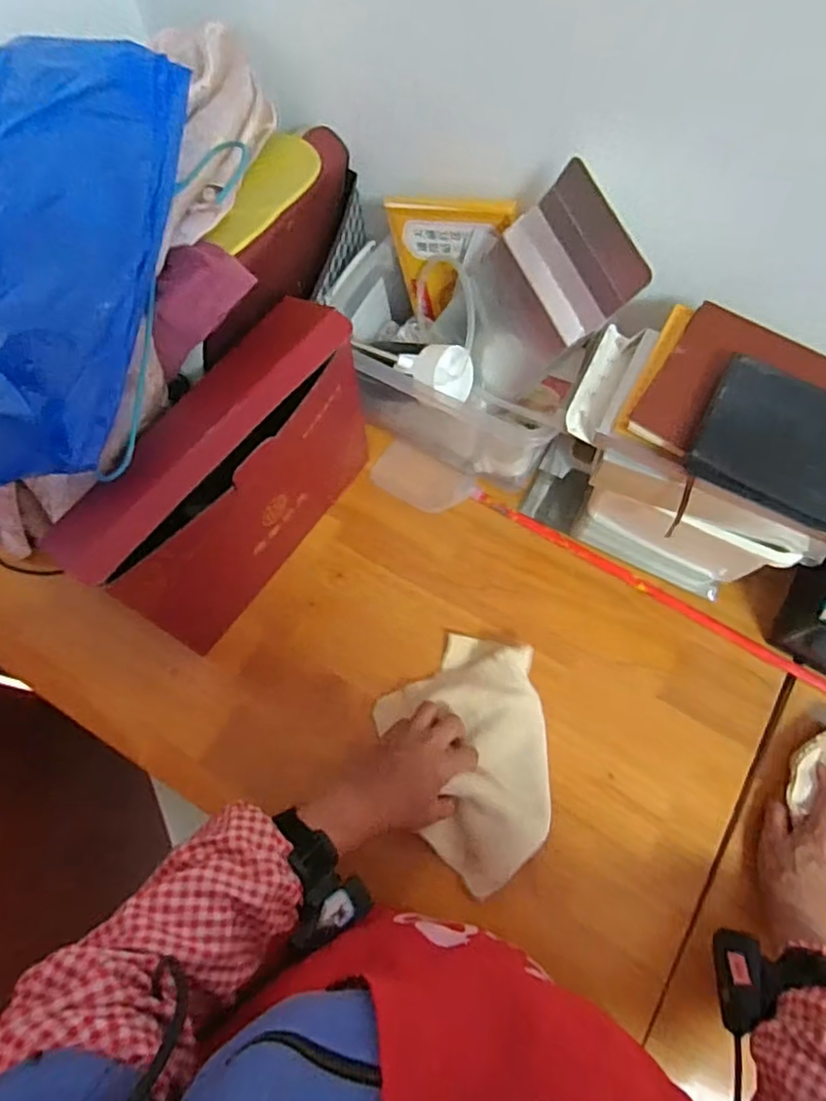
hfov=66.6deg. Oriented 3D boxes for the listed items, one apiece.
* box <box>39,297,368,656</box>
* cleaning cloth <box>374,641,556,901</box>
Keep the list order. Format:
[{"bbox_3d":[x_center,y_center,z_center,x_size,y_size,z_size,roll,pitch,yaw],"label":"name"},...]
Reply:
[{"bbox_3d":[-0.161,-0.055,0.620,0.077,0.263,0.297,35,74,14],"label":"box"},{"bbox_3d":[0.067,0.199,0.621,0.161,0.042,0.220,-23,71,-6],"label":"cleaning cloth"}]

